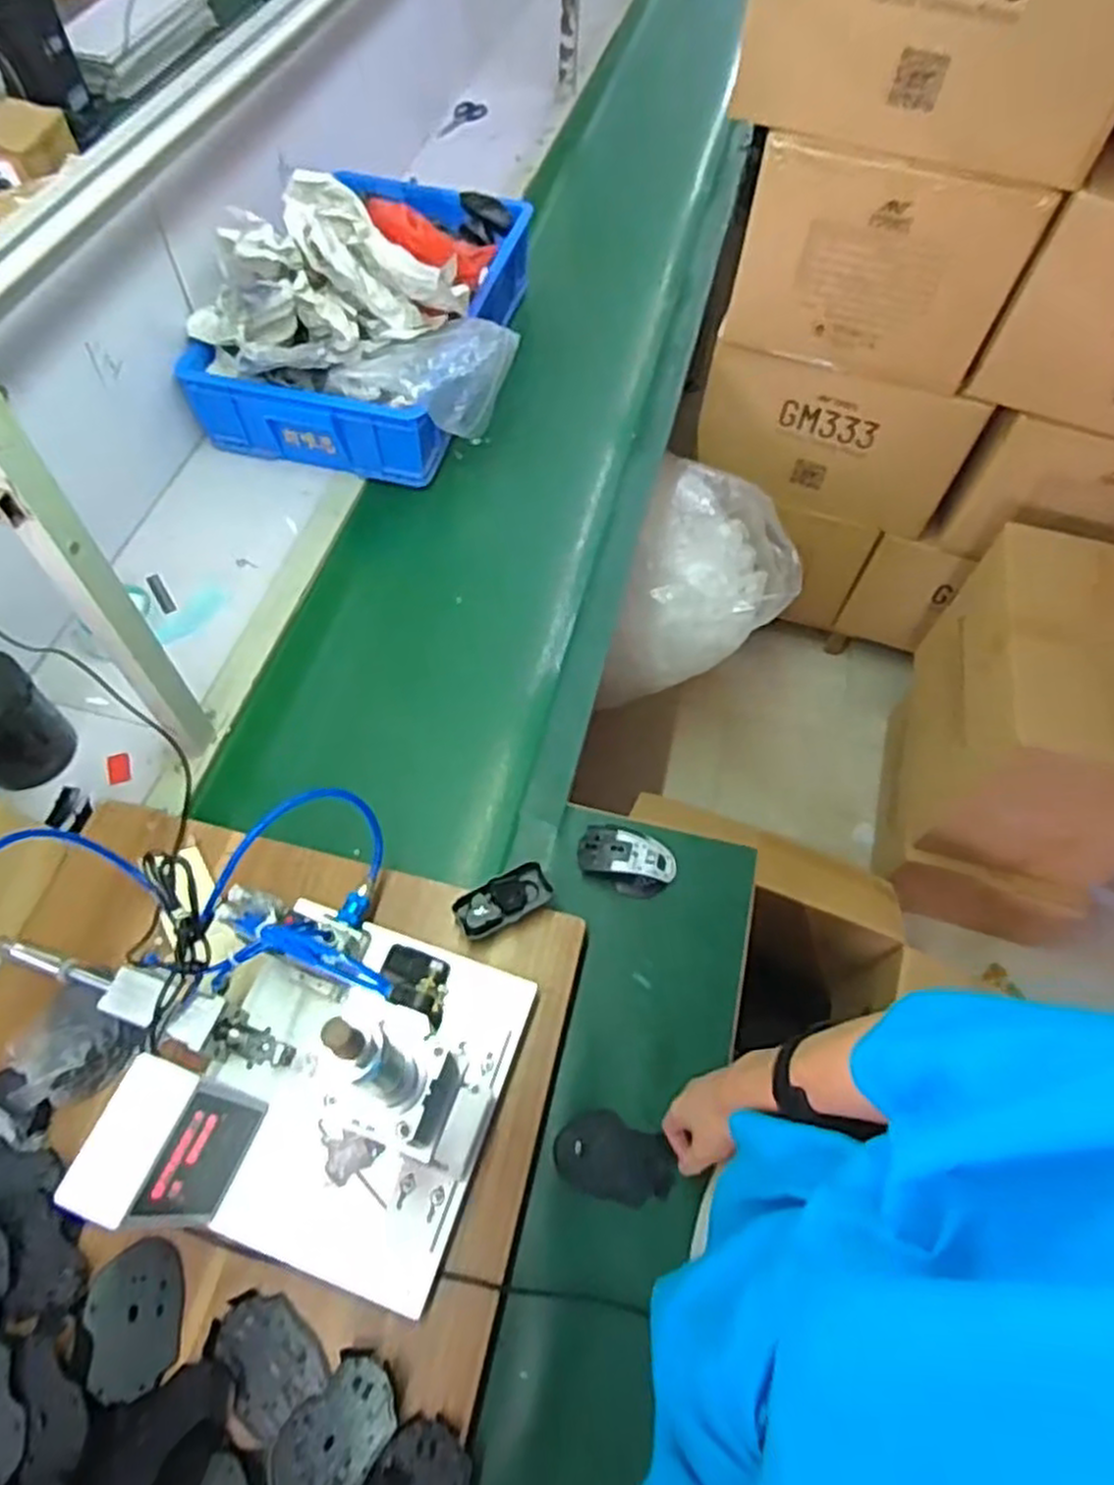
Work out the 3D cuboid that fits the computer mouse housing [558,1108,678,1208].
[{"bbox_3d":[0.059,0.420,0.791,0.118,0.015,0.073,15,61,6],"label":"computer mouse housing"}]

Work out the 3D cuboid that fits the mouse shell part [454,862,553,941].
[{"bbox_3d":[-0.060,0.177,0.875,0.107,0.019,0.051,-28,65,-17],"label":"mouse shell part"}]

